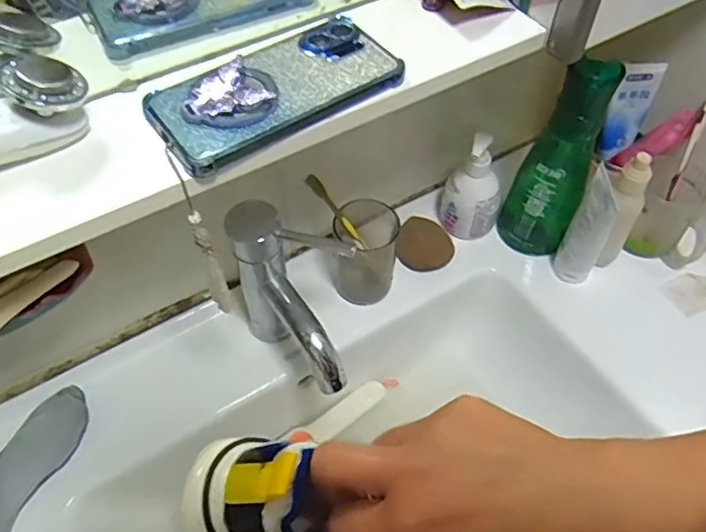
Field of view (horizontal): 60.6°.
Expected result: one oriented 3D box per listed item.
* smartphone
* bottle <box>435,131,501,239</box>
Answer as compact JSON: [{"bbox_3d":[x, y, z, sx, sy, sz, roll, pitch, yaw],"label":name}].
[{"bbox_3d":[-0.053,-0.124,0.407,0.163,0.014,0.083,-33,60,-21],"label":"smartphone"},{"bbox_3d":[0.139,-0.094,0.707,0.068,0.149,0.052,10,55,7],"label":"bottle"}]

